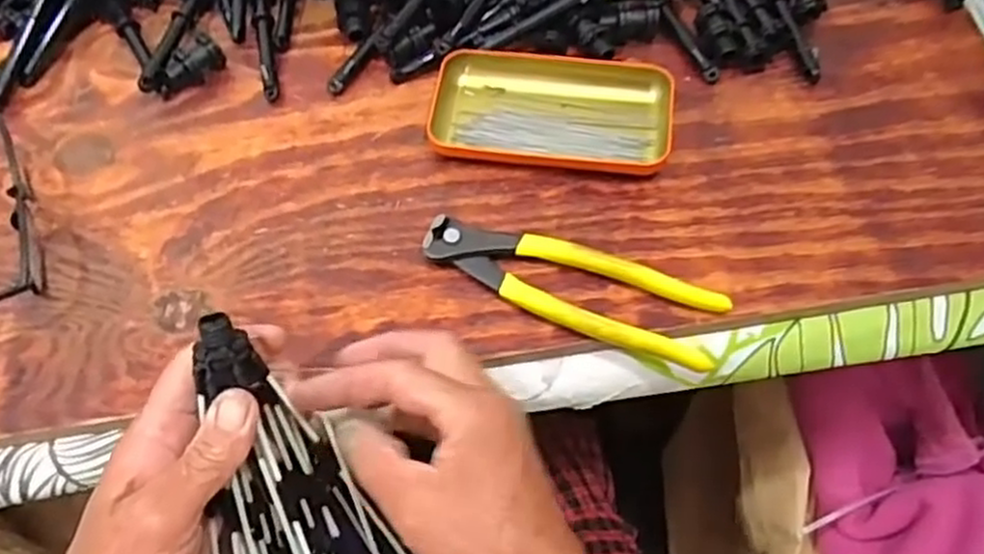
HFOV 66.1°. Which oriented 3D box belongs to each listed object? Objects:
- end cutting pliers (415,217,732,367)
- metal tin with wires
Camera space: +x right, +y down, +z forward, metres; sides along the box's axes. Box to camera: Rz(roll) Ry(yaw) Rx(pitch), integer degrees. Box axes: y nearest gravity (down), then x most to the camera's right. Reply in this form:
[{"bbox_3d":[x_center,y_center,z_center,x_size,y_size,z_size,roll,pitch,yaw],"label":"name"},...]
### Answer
[{"bbox_3d":[0.042,0.004,0.412,0.164,0.017,0.049,20,64,13],"label":"end cutting pliers"},{"bbox_3d":[0.037,-0.104,0.464,0.141,0.020,0.079,6,61,5],"label":"metal tin with wires"}]

